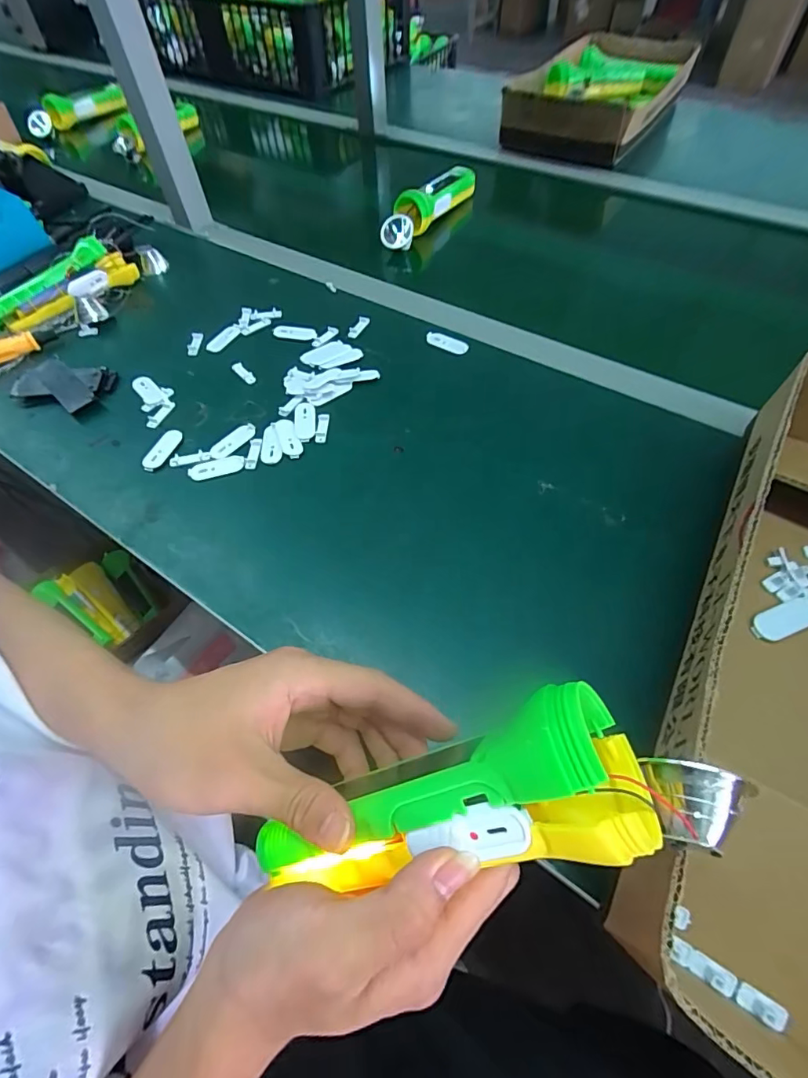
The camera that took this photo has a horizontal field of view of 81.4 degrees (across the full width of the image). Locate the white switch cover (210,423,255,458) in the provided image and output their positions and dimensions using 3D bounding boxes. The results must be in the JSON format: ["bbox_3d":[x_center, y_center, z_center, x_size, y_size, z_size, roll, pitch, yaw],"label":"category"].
[{"bbox_3d":[-0.163,-0.093,0.448,0.013,0.004,0.049,35,66,22],"label":"white switch cover"}]

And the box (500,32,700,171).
[{"bbox_3d":[0.352,-0.806,0.848,0.236,0.085,0.438,27,62,16],"label":"box"}]

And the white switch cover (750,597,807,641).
[{"bbox_3d":[0.267,0.054,0.323,0.061,0.004,0.019,-20,59,-9],"label":"white switch cover"}]

